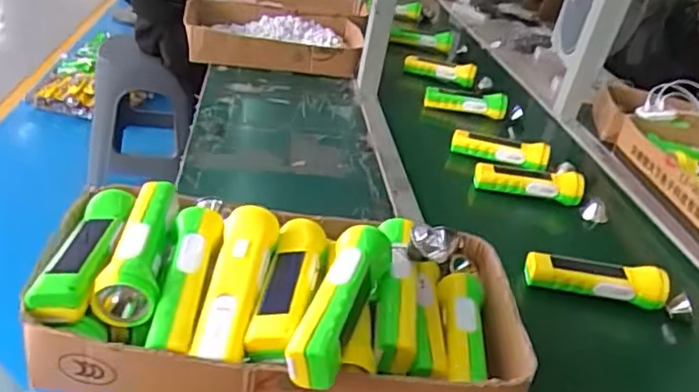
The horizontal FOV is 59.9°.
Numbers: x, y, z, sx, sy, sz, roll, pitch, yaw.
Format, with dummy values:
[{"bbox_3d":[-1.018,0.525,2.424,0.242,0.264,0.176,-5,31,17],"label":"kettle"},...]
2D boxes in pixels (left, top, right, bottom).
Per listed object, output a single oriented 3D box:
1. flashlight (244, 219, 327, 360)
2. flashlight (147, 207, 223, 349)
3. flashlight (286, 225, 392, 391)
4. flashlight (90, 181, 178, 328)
[{"bbox_3d":[-0.053,0.079,0.545,0.049,0.040,0.153,12,29,0],"label":"flashlight"},{"bbox_3d":[-0.144,0.076,0.542,0.042,0.053,0.172,8,30,-8],"label":"flashlight"},{"bbox_3d":[-0.007,0.084,0.511,0.049,0.050,0.167,18,30,11],"label":"flashlight"},{"bbox_3d":[-0.193,0.046,0.559,0.052,0.047,0.158,6,30,-12],"label":"flashlight"}]

